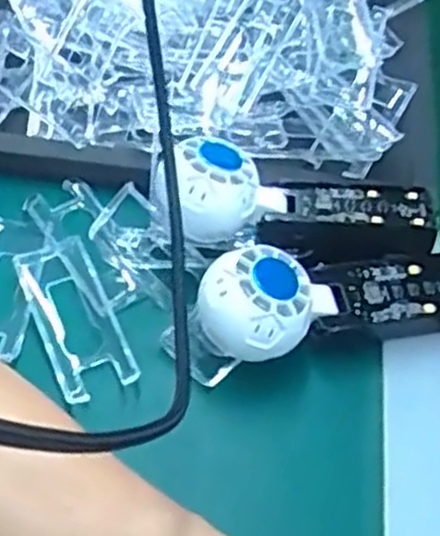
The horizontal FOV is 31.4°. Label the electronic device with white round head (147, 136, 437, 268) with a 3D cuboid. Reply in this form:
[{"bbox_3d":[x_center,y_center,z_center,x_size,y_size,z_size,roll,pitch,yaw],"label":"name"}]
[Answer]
[{"bbox_3d":[0.045,-0.039,0.473,0.170,0.051,0.061,8,54,2],"label":"electronic device with white round head"}]

